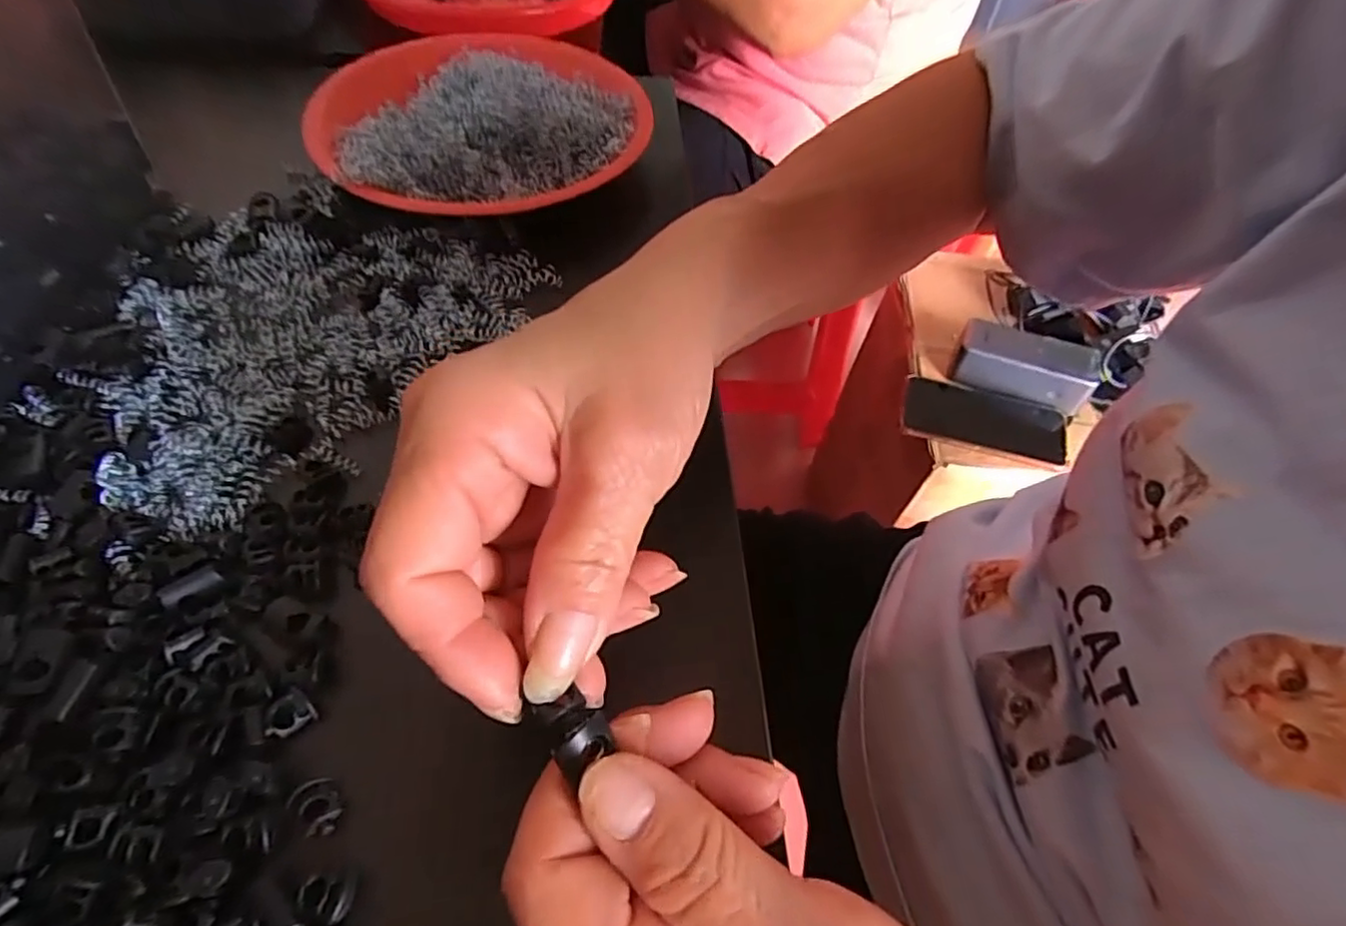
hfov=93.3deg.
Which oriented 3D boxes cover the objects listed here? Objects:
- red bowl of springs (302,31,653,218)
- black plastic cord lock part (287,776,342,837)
[{"bbox_3d":[-0.113,-0.203,0.369,0.190,0.042,0.175,3,55,-4],"label":"red bowl of springs"},{"bbox_3d":[-0.107,0.104,0.193,0.015,0.010,0.012,39,61,20],"label":"black plastic cord lock part"}]

